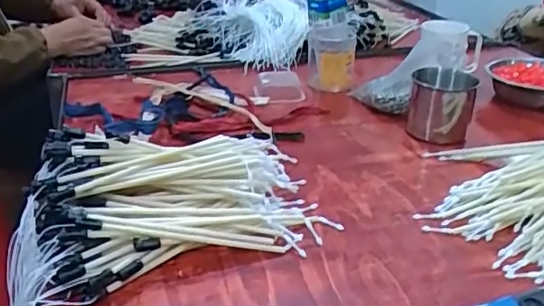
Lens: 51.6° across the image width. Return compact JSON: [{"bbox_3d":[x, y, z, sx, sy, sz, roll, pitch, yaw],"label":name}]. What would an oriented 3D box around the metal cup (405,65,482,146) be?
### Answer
[{"bbox_3d":[0.245,-0.071,0.820,0.087,0.091,0.072,5,25,6],"label":"metal cup"}]

